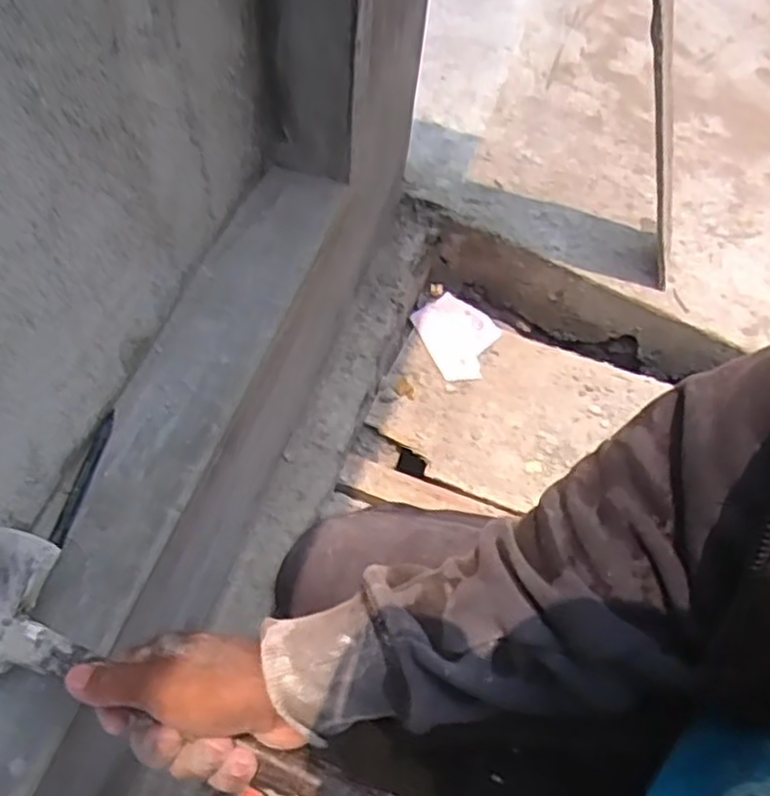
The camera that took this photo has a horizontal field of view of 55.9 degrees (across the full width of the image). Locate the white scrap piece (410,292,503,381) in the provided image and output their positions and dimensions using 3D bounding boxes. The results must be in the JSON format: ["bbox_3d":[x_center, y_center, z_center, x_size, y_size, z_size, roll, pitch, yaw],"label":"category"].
[{"bbox_3d":[0.097,-0.080,0.929,0.098,0.009,0.121,-23,63,-18],"label":"white scrap piece"}]

